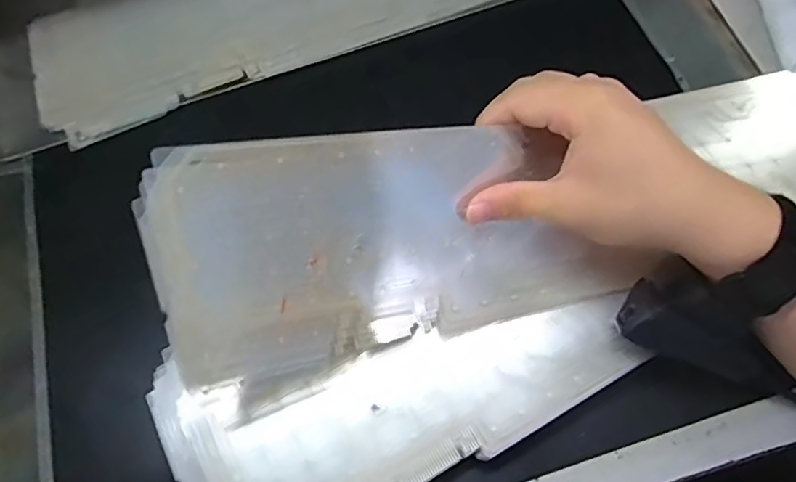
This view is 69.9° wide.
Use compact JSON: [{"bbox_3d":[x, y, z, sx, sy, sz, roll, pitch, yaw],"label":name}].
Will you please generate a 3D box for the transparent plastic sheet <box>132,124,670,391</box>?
[{"bbox_3d":[0.012,-0.001,0.314,0.269,0.014,0.119,-9,107,-17],"label":"transparent plastic sheet"}]

